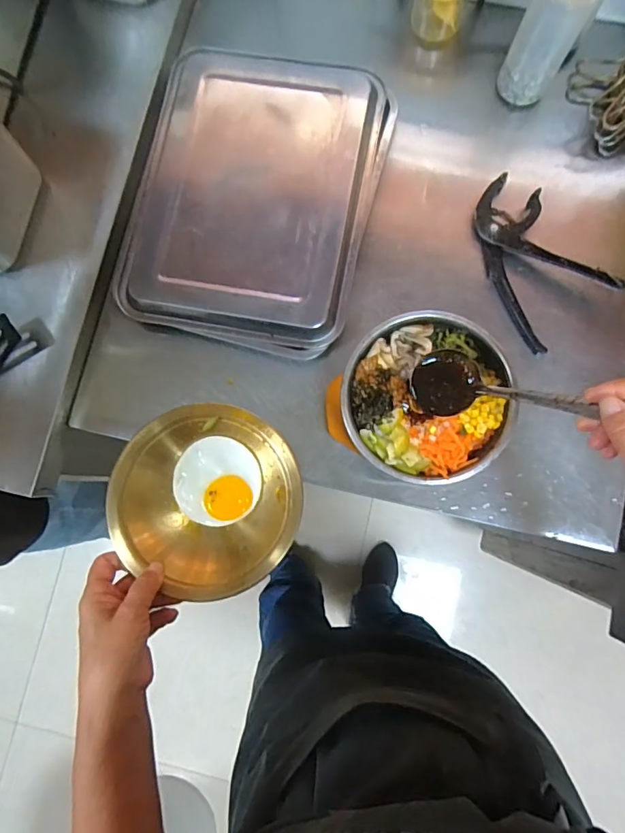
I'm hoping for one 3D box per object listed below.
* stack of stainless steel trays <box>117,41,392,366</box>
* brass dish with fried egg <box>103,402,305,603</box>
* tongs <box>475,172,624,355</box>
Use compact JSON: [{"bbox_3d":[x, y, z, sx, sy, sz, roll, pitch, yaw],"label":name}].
[{"bbox_3d":[-0.075,-0.282,0.629,0.297,0.036,0.382,13,83,4],"label":"stack of stainless steel trays"},{"bbox_3d":[-0.097,0.074,0.457,0.171,0.034,0.164,0,82,2],"label":"brass dish with fried egg"},{"bbox_3d":[0.267,-0.199,0.611,0.120,0.035,0.204,-36,82,-3],"label":"tongs"}]

